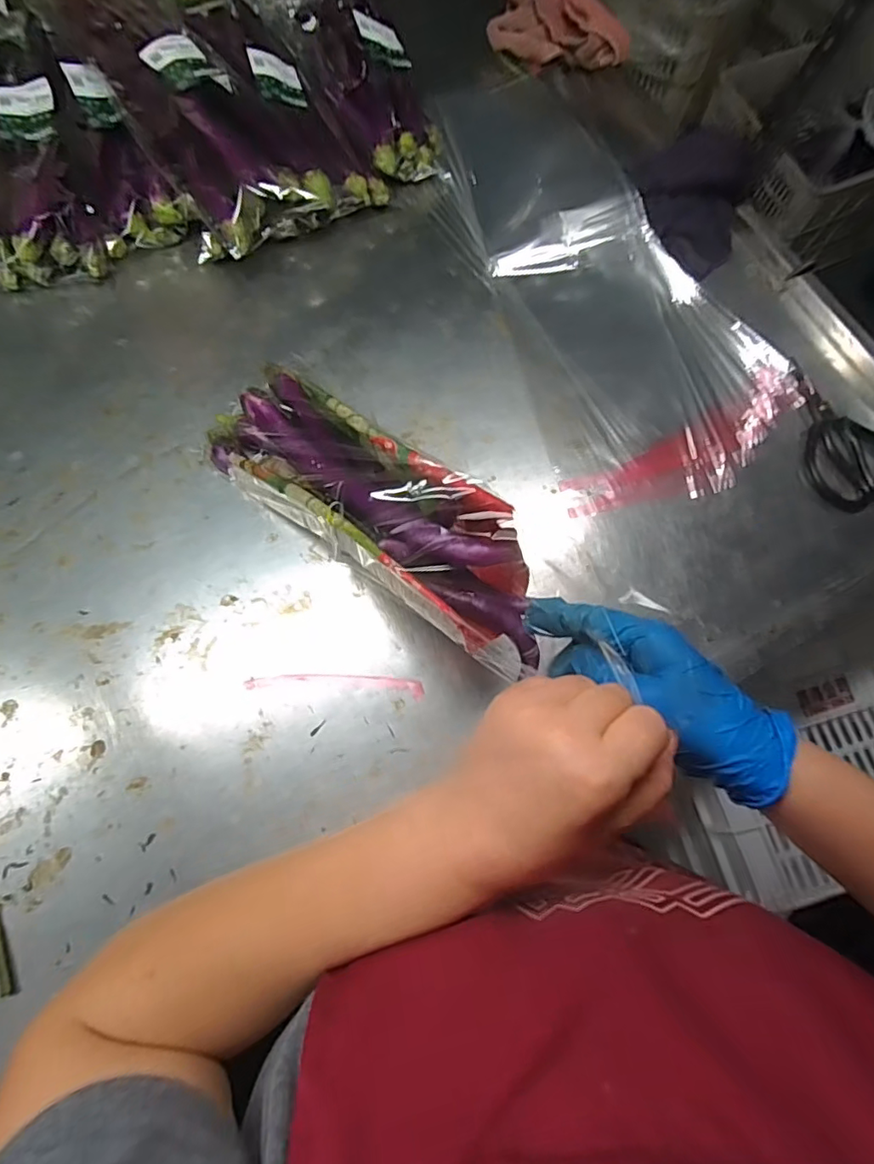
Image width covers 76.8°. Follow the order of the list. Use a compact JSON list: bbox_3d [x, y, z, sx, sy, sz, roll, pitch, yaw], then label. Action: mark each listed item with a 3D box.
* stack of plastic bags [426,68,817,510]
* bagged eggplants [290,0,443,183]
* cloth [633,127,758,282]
[{"bbox_3d":[0.185,-0.377,0.649,0.288,0.033,0.607,-18,75,-8],"label":"stack of plastic bags"},{"bbox_3d":[-0.092,-0.627,0.693,0.118,0.082,0.319,-17,75,-8],"label":"bagged eggplants"},{"bbox_3d":[0.307,-0.455,0.648,0.123,0.067,0.144,-40,79,-13],"label":"cloth"}]

